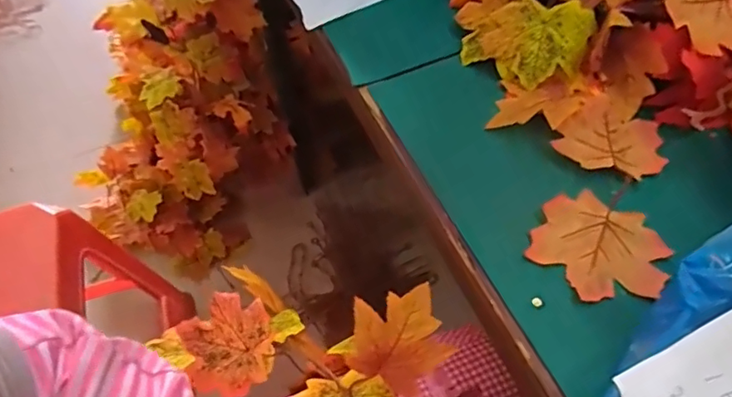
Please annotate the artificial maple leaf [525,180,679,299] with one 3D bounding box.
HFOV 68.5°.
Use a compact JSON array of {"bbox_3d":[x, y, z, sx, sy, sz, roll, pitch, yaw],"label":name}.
[{"bbox_3d":[0.164,0.032,0.383,0.093,0.010,0.080,-5,57,0],"label":"artificial maple leaf"}]

